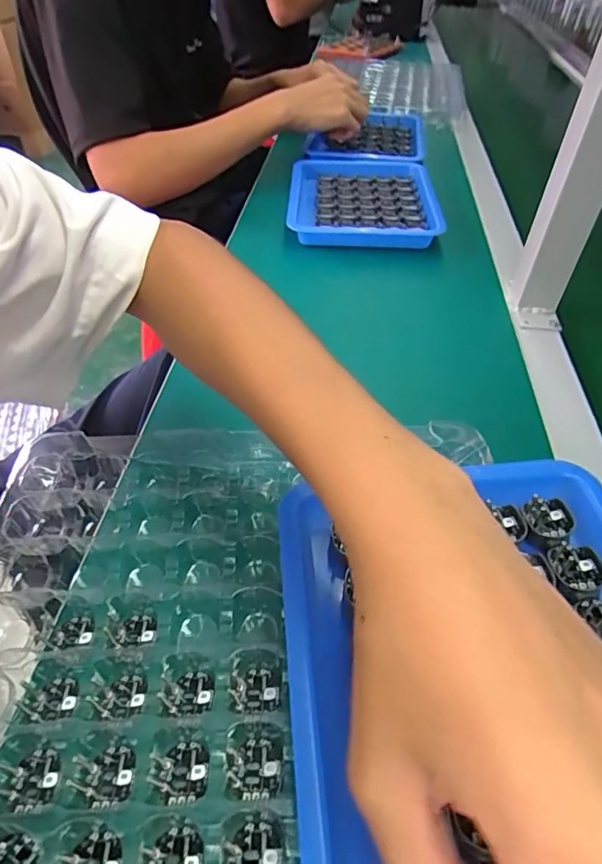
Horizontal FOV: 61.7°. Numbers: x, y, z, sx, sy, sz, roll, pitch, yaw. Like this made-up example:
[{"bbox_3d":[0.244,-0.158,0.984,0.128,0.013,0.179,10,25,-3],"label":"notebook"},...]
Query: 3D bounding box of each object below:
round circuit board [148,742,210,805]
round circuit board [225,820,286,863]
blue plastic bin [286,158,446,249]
[{"bbox_3d":[-0.053,0.150,0.221,0.025,0.004,0.021,-5,46,-7],"label":"round circuit board"},{"bbox_3d":[-0.018,0.173,0.202,0.024,0.004,0.023,1,46,-1],"label":"round circuit board"},{"bbox_3d":[0.075,-0.295,0.637,0.175,0.035,0.219,4,46,-3],"label":"blue plastic bin"}]

